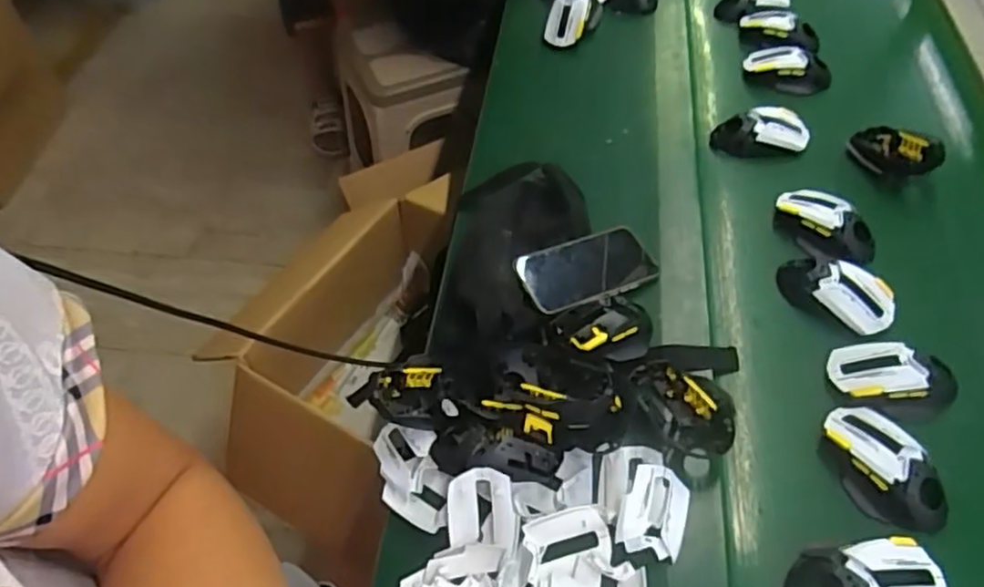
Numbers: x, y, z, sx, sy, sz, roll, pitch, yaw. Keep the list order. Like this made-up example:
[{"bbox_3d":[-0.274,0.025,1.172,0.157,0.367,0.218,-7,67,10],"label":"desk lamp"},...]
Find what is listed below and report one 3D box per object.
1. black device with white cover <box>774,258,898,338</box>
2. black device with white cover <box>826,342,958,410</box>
[{"bbox_3d":[0.370,-0.007,0.732,0.116,0.031,0.065,27,60,23],"label":"black device with white cover"},{"bbox_3d":[0.384,0.076,0.657,0.106,0.030,0.057,6,54,9],"label":"black device with white cover"}]

